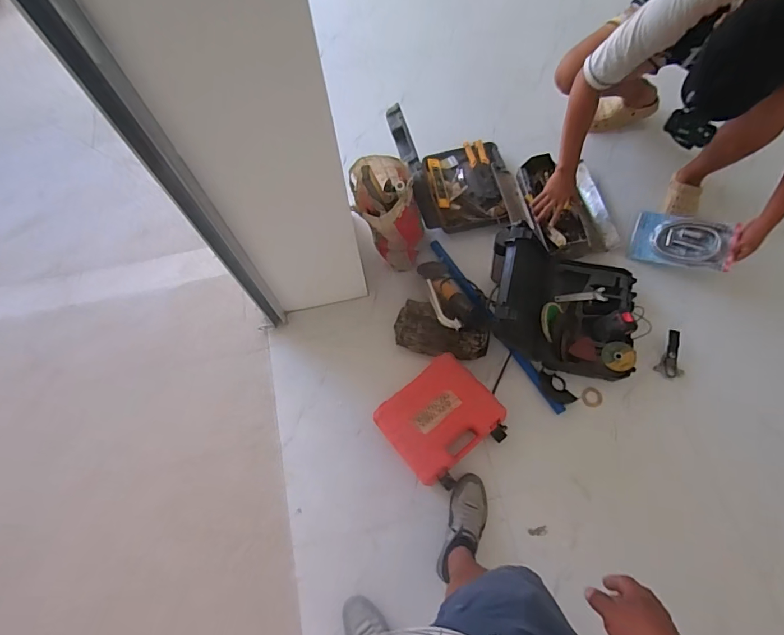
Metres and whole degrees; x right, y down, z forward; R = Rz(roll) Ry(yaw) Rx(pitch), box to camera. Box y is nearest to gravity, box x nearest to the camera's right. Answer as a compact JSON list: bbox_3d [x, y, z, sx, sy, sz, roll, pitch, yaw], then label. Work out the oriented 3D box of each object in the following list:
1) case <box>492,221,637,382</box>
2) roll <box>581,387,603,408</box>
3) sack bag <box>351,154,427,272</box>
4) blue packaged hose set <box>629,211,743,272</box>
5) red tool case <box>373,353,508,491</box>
[{"bbox_3d":[0.511,-0.065,1.267,0.445,0.226,0.378,14,69,7],"label":"case"},{"bbox_3d":[0.590,0.236,1.299,0.058,0.013,0.058,0,68,1],"label":"roll"},{"bbox_3d":[-0.007,-0.317,1.346,0.196,0.379,0.209,-1,68,1],"label":"sack bag"},{"bbox_3d":[0.917,-0.248,1.408,0.257,0.033,0.189,16,76,25],"label":"blue packaged hose set"},{"bbox_3d":[0.141,0.287,1.229,0.301,0.085,0.284,-37,72,-13],"label":"red tool case"}]

